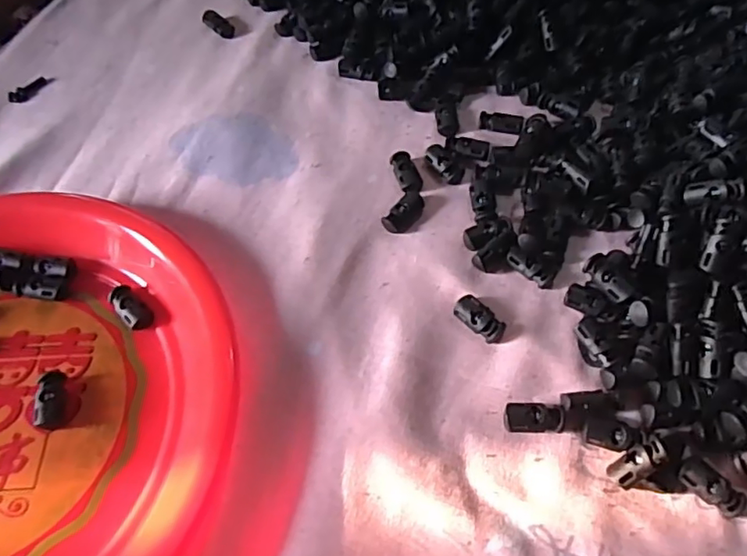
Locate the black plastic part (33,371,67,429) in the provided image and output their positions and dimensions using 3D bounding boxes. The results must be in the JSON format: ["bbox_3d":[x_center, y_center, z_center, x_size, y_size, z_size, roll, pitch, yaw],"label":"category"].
[{"bbox_3d":[-0.158,0.059,0.280,0.014,0.008,0.029,-9,60,-1],"label":"black plastic part"}]

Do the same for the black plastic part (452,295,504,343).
[{"bbox_3d":[0.055,0.022,0.296,0.013,0.009,0.027,-38,65,-16],"label":"black plastic part"}]

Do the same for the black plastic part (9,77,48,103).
[{"bbox_3d":[-0.252,-0.137,0.417,0.012,0.004,0.029,35,68,21],"label":"black plastic part"}]

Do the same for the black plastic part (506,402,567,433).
[{"bbox_3d":[0.076,0.066,0.270,0.027,0.008,0.014,0,61,4],"label":"black plastic part"}]

